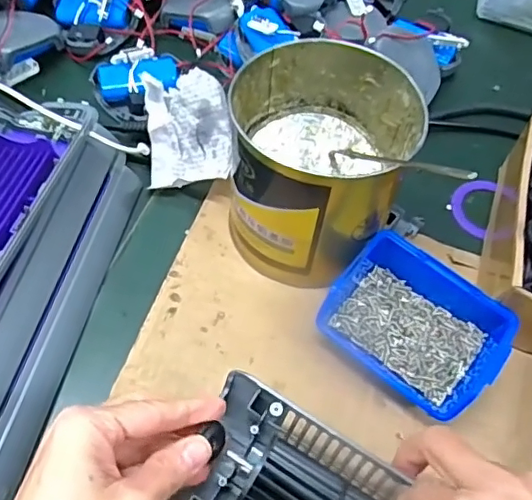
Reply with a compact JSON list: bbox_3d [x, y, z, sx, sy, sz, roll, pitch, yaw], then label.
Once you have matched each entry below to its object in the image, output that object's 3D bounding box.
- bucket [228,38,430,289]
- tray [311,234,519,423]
[{"bbox_3d":[0.032,-0.057,0.393,0.119,0.116,0.125,2,60,-3],"label":"bucket"},{"bbox_3d":[0.098,0.052,0.377,0.111,0.048,0.082,37,64,16],"label":"tray"}]

